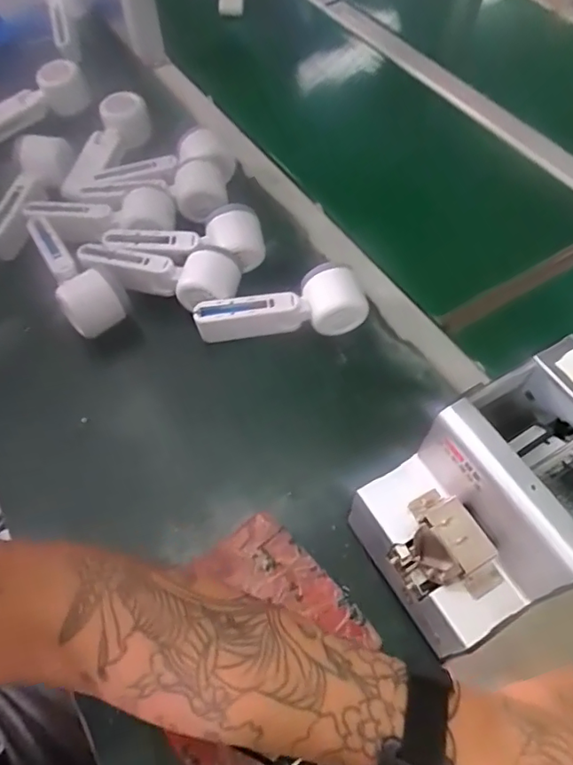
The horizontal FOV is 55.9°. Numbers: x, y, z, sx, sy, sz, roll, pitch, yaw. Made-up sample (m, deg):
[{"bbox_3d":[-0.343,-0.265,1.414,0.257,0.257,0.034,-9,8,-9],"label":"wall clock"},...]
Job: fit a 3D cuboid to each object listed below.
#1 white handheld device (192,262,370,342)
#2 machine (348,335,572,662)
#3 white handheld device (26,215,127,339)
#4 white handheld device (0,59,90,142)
[{"bbox_3d":[-0.006,-0.078,0.555,0.170,0.063,0.055,-1,58,-2],"label":"white handheld device"},{"bbox_3d":[0.155,0.085,0.391,0.175,0.148,0.126,-28,62,-17],"label":"machine"},{"bbox_3d":[-0.228,-0.121,0.583,0.058,0.055,0.162,-26,62,-17],"label":"white handheld device"},{"bbox_3d":[-0.339,-0.355,0.714,0.169,0.058,0.070,-28,61,3],"label":"white handheld device"}]

